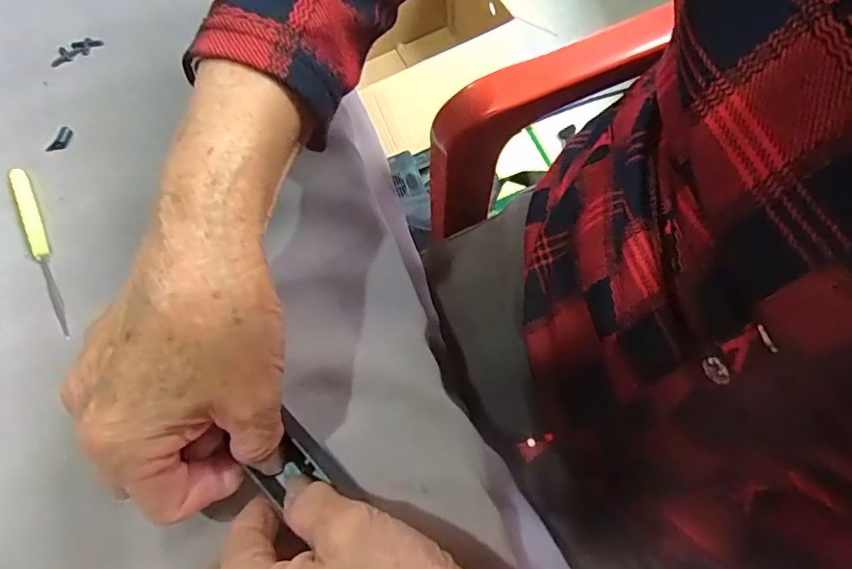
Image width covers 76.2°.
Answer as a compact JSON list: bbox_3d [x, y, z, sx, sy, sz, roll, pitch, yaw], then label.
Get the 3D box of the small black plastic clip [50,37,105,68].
[{"bbox_3d":[-0.235,-0.158,0.366,0.035,0.004,0.014,-23,69,-6],"label":"small black plastic clip"}]

